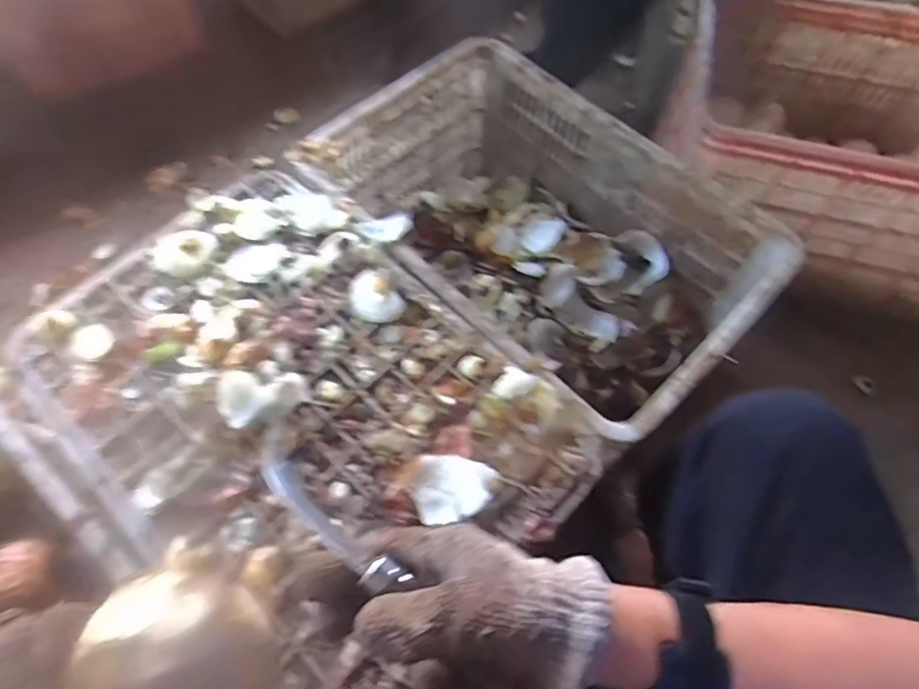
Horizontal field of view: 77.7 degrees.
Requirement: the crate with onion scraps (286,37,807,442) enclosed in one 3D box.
[{"bbox_3d":[0.093,-0.135,0.776,0.362,0.250,0.544,-37,69,-20],"label":"crate with onion scraps"}]

